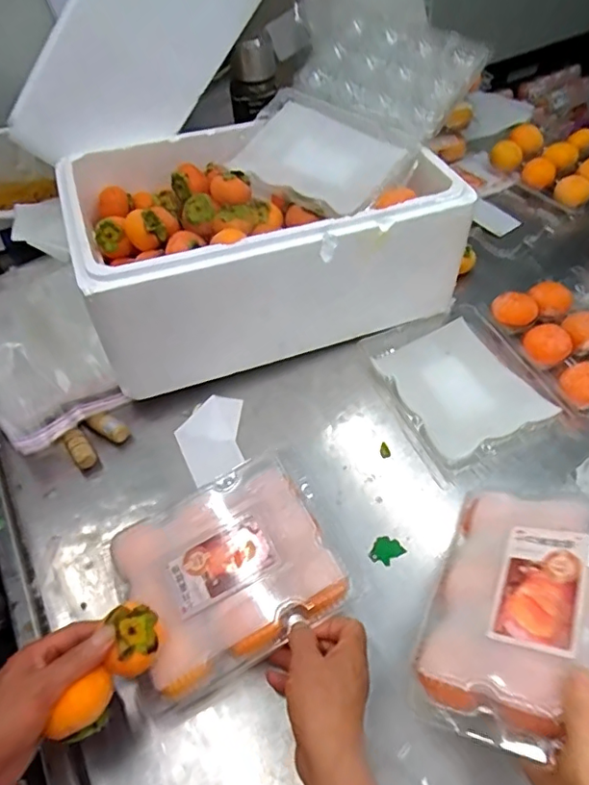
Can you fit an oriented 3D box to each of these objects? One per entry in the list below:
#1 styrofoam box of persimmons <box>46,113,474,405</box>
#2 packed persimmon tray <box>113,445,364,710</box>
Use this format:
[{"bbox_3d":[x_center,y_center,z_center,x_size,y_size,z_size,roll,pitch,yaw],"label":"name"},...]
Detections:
[{"bbox_3d":[-0.036,-0.179,0.717,0.443,0.207,0.284,-19,52,-10],"label":"styrofoam box of persimmons"},{"bbox_3d":[-0.063,0.163,0.512,0.191,0.044,0.164,-23,53,-13],"label":"packed persimmon tray"}]

